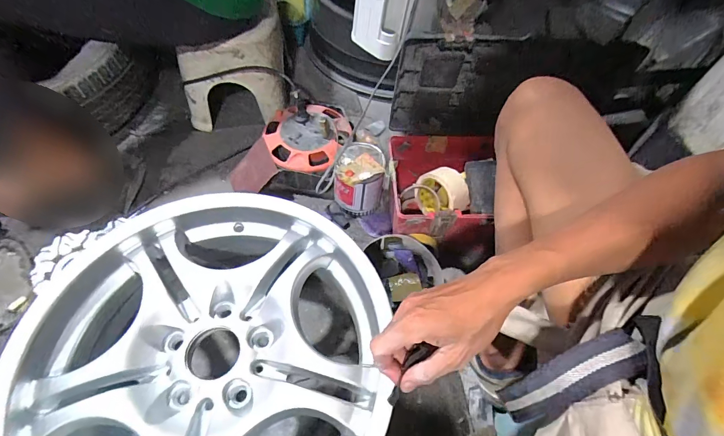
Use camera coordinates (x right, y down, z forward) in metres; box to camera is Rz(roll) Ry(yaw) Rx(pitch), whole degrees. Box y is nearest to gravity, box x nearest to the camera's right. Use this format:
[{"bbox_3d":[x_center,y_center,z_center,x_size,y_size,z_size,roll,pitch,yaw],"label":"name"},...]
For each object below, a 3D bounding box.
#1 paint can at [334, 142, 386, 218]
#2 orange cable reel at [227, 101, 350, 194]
[{"bbox_3d":[-0.005,-0.077,0.765,0.093,0.131,0.098,2,58,-3],"label":"paint can"},{"bbox_3d":[-0.158,-0.164,0.814,0.281,0.098,0.191,-18,61,-15],"label":"orange cable reel"}]

